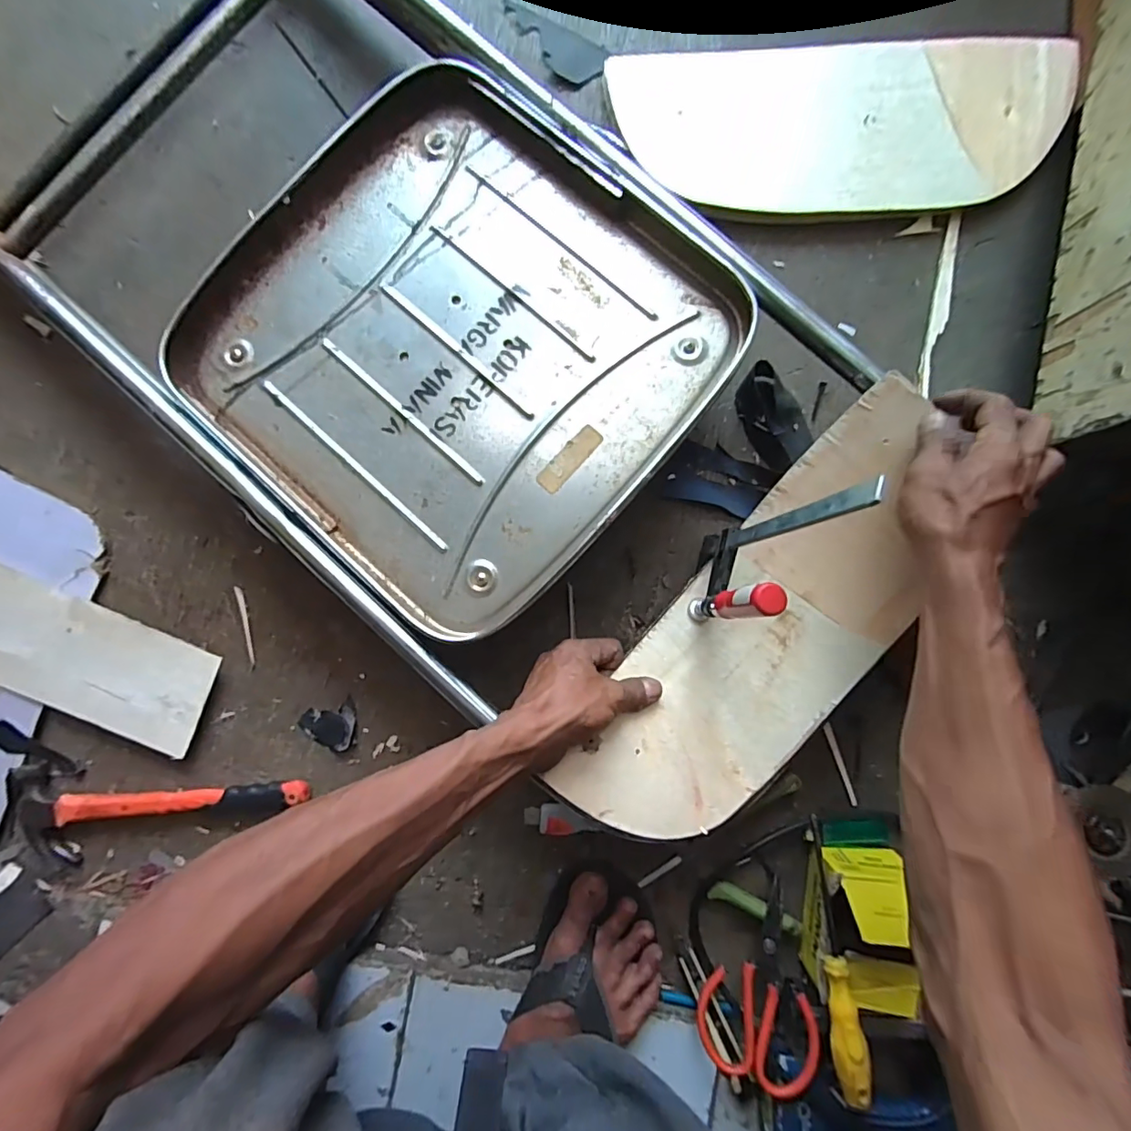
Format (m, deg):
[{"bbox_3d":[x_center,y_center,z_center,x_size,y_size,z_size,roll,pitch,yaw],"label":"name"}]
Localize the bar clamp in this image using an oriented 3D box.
[{"bbox_3d":[0.130,0.002,0.377,0.018,0.251,0.086,17,90,0],"label":"bar clamp"}]

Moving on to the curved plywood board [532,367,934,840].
[{"bbox_3d":[0.174,0.056,0.432,0.154,0.077,0.392,38,88,1],"label":"curved plywood board"}]

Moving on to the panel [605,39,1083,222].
[{"bbox_3d":[0.258,-0.415,0.503,0.416,0.027,0.167,1,89,0],"label":"panel"}]

